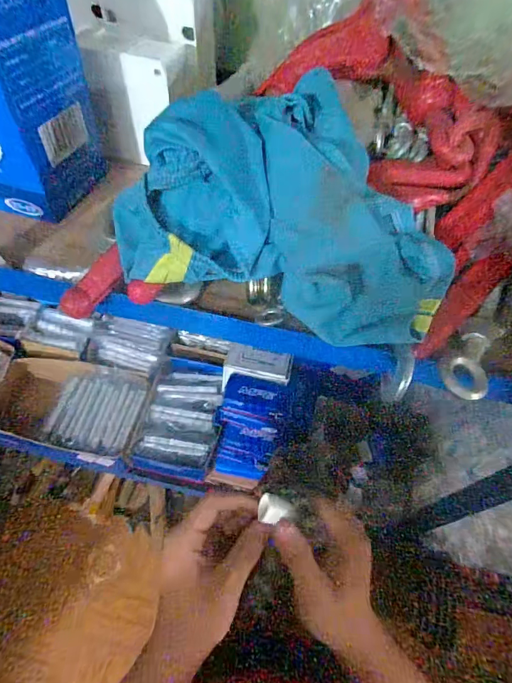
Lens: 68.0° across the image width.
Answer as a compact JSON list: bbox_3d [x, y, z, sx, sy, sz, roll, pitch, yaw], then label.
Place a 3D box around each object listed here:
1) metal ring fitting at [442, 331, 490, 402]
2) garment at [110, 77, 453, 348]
[{"bbox_3d":[0.148,0.017,0.260,0.029,0.011,0.050,35,59,18],"label":"metal ring fitting"},{"bbox_3d":[0.026,-0.100,0.275,0.227,0.090,0.164,17,55,7],"label":"garment"}]

